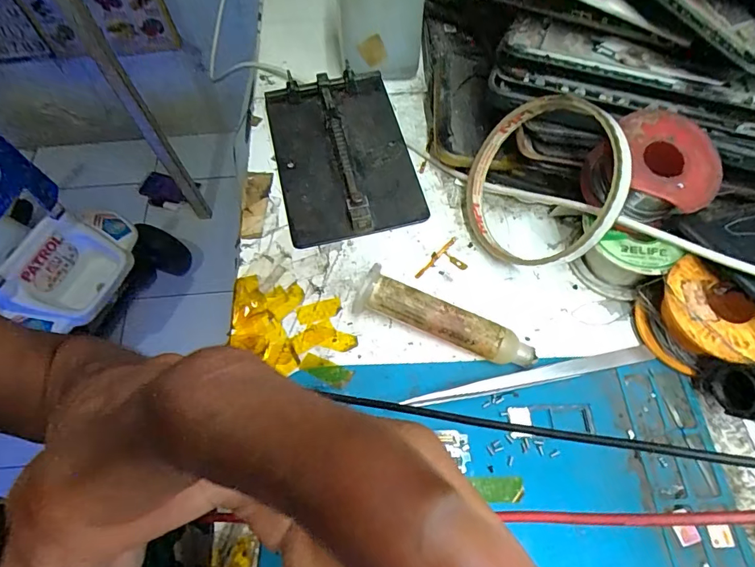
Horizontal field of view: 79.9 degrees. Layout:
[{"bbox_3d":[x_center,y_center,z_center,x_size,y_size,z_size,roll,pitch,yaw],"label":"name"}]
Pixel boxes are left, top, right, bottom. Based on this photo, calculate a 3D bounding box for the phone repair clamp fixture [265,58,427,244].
[{"bbox_3d":[-0.021,-0.080,0.274,0.079,0.016,0.123,-12,63,-7],"label":"phone repair clamp fixture"}]

